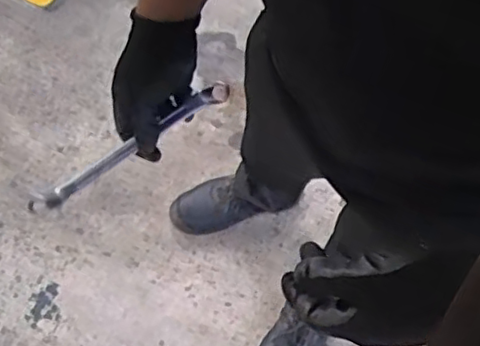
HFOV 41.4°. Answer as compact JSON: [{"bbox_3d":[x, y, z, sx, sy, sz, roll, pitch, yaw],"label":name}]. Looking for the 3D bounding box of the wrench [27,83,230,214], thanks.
[{"bbox_3d":[-0.112,-0.026,0.655,0.232,0.030,0.024,-33,71,-2],"label":"wrench"}]

